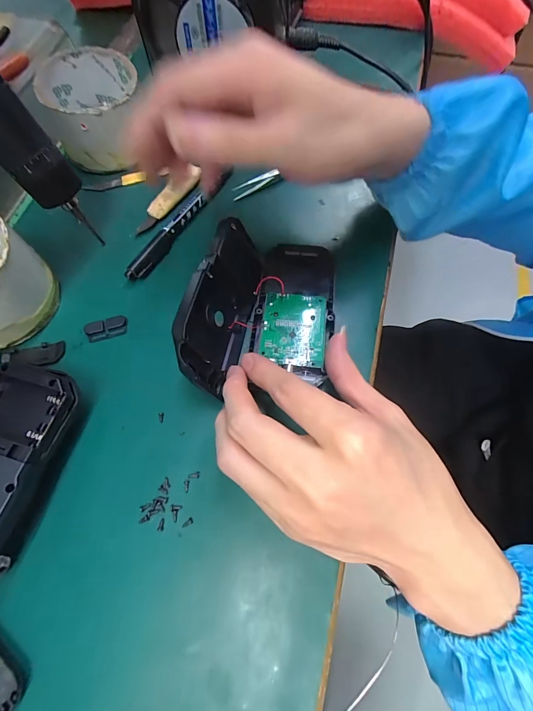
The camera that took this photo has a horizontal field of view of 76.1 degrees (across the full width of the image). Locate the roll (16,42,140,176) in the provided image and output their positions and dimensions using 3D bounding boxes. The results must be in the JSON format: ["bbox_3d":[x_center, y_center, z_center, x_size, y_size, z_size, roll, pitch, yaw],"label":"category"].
[{"bbox_3d":[-0.148,-0.209,0.294,0.074,0.054,0.079,0,68,0],"label":"roll"}]

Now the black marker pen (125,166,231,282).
[{"bbox_3d":[-0.071,-0.108,0.278,0.014,0.013,0.123,31,71,12],"label":"black marker pen"}]

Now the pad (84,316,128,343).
[{"bbox_3d":[-0.117,-0.020,0.248,0.030,0.004,0.016,-16,69,-6],"label":"pad"}]

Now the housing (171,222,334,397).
[{"bbox_3d":[0.002,-0.037,0.225,0.087,0.056,0.127,11,68,5],"label":"housing"}]

